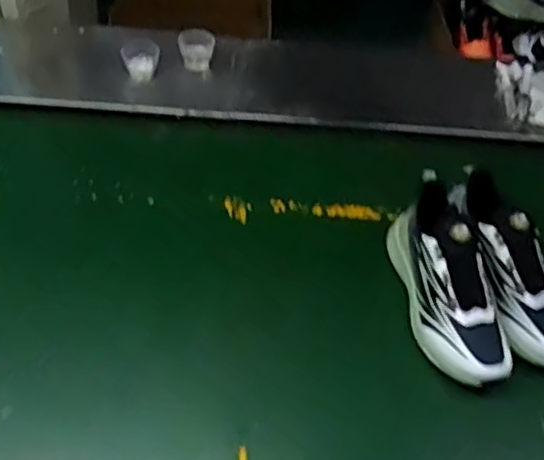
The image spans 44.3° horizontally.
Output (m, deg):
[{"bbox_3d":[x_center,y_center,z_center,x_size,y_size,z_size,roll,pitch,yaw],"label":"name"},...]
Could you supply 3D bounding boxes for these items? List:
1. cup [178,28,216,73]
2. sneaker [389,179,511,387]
[{"bbox_3d":[-0.133,-0.319,1.191,0.066,0.052,0.054,0,50,-10],"label":"cup"},{"bbox_3d":[0.231,0.070,0.885,0.091,0.119,0.265,-2,50,-11],"label":"sneaker"}]

